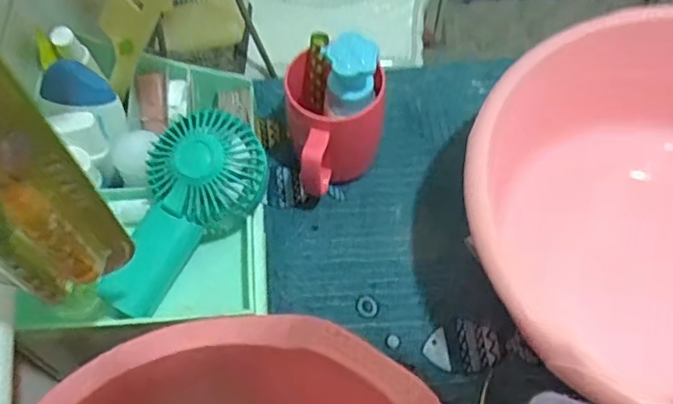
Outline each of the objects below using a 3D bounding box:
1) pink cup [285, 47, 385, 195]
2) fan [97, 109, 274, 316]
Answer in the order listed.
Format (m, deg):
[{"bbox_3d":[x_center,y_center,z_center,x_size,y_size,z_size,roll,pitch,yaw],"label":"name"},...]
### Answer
[{"bbox_3d":[0.000,-0.060,0.550,0.083,0.103,0.108,-3,60,-3],"label":"pink cup"},{"bbox_3d":[-0.100,0.008,0.421,0.069,0.063,0.144,29,86,15],"label":"fan"}]

